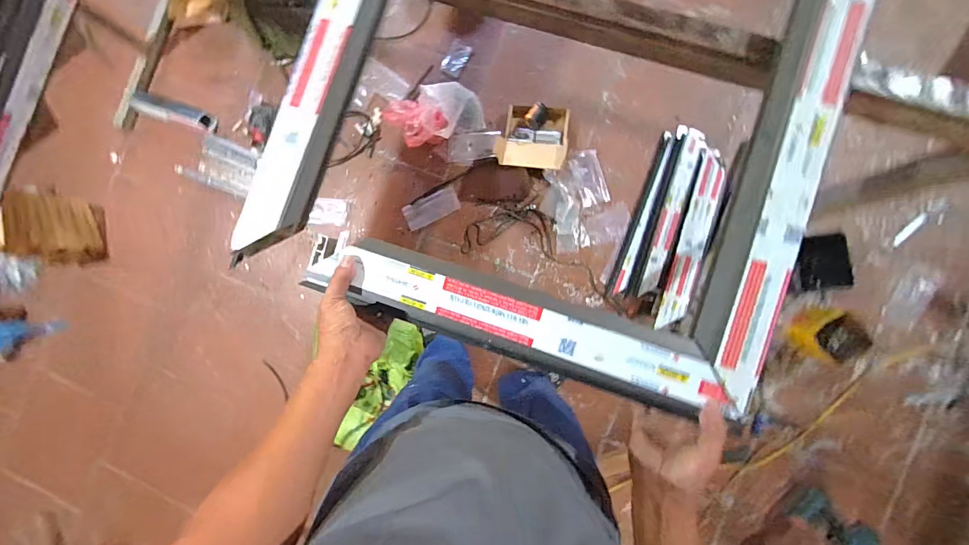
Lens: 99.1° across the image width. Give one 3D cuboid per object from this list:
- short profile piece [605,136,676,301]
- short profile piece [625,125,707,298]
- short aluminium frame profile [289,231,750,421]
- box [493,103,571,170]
[{"bbox_3d":[0.492,-0.176,1.284,0.054,0.043,0.520,20,91,8],"label":"short profile piece"},{"bbox_3d":[0.552,-0.182,1.255,0.084,0.064,0.476,17,90,7],"label":"short profile piece"},{"bbox_3d":[0.025,0.057,0.496,0.493,0.042,0.085,18,90,9],"label":"short aluminium frame profile"},{"bbox_3d":[0.155,-0.431,1.316,0.226,0.111,0.214,3,88,8],"label":"box"}]

